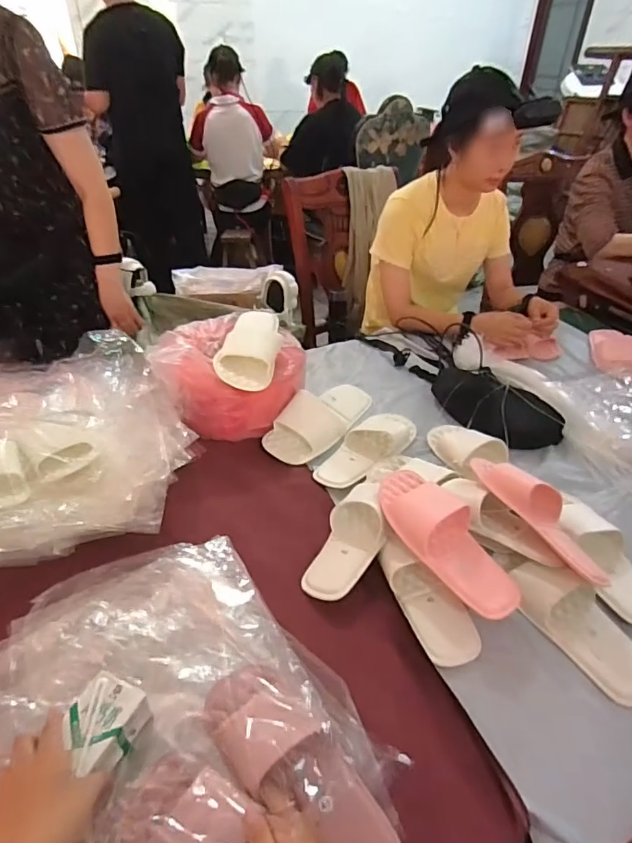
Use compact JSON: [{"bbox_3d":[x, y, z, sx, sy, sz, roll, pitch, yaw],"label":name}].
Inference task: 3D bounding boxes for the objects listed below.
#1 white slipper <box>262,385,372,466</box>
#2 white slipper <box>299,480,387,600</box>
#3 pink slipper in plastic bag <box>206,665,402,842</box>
[{"bbox_3d":[0.014,-0.013,0.922,0.103,0.060,0.252,28,45,30],"label":"white slipper"},{"bbox_3d":[0.050,0.166,0.691,0.091,0.055,0.192,16,54,18],"label":"white slipper"},{"bbox_3d":[-0.016,0.345,0.471,0.236,0.066,0.083,40,50,20],"label":"pink slipper in plastic bag"}]

